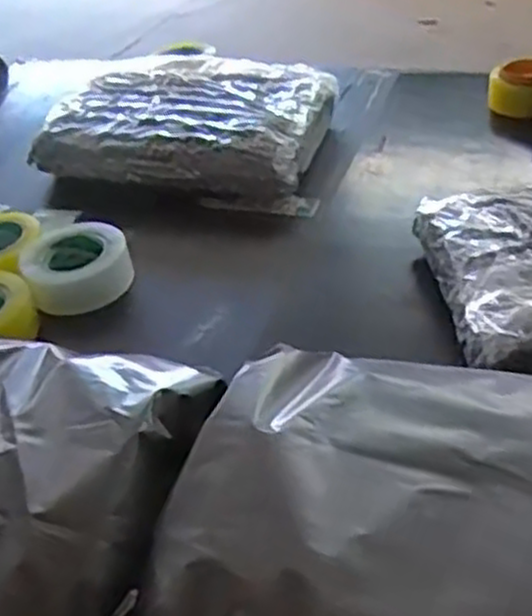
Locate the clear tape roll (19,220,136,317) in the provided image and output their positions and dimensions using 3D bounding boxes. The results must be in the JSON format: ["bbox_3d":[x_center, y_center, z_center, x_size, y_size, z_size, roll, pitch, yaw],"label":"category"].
[{"bbox_3d":[-0.219,-0.044,0.935,0.122,0.061,0.127,-17,40,-12],"label":"clear tape roll"}]

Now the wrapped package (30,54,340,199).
[{"bbox_3d":[-0.109,-0.279,1.179,0.408,0.085,0.296,9,42,20],"label":"wrapped package"}]

